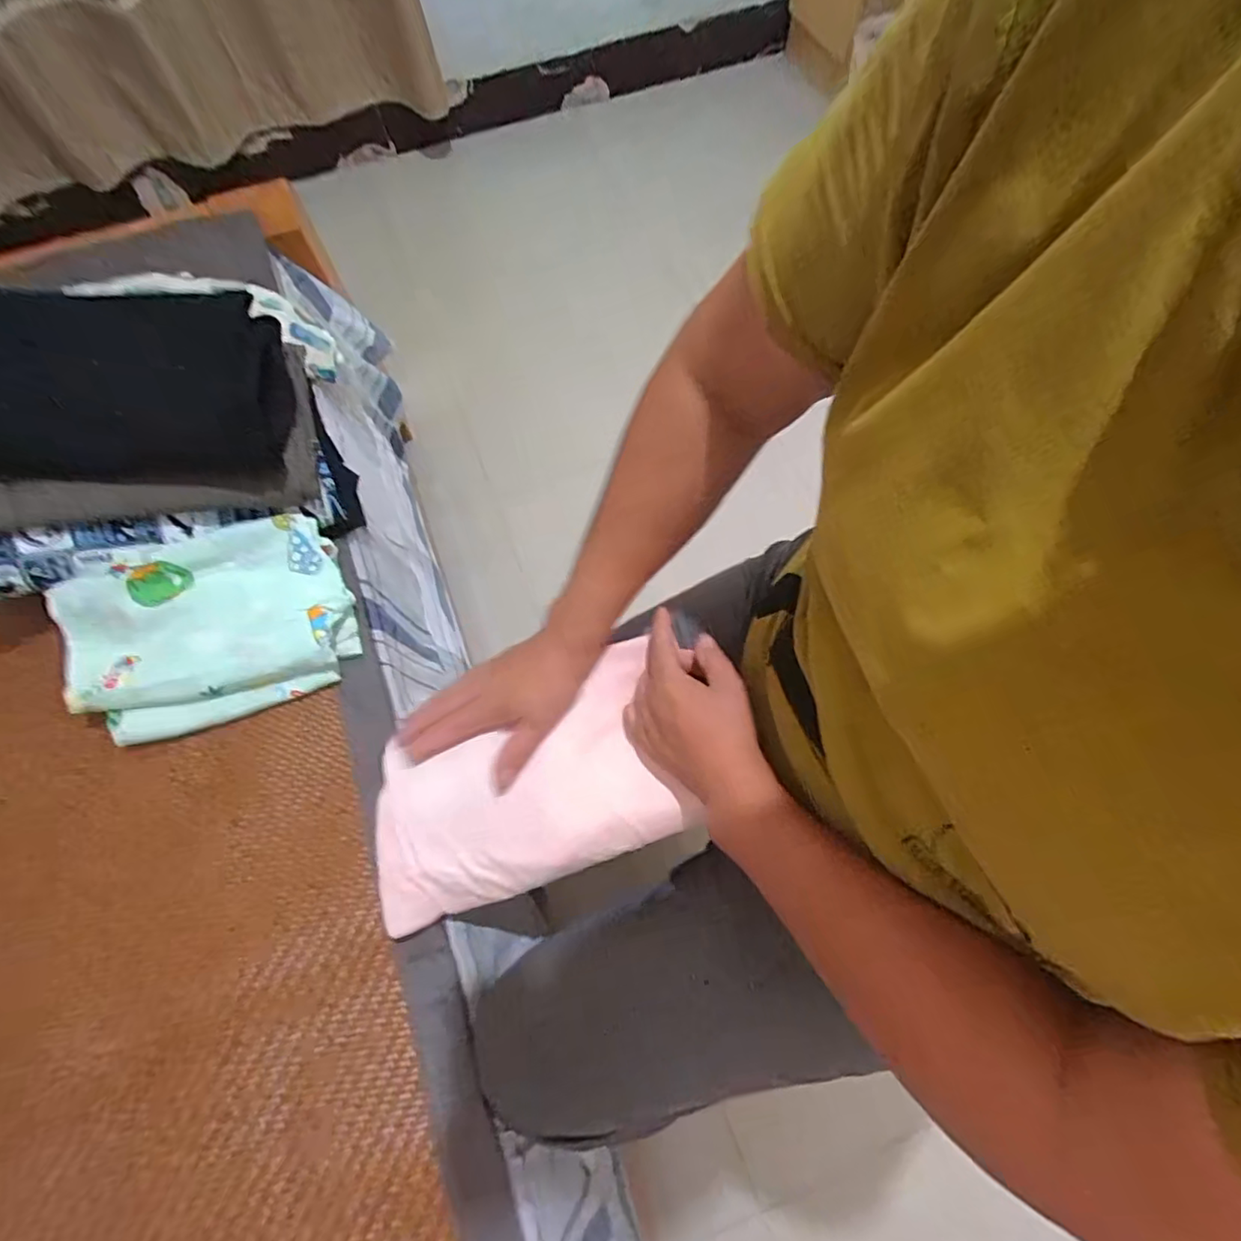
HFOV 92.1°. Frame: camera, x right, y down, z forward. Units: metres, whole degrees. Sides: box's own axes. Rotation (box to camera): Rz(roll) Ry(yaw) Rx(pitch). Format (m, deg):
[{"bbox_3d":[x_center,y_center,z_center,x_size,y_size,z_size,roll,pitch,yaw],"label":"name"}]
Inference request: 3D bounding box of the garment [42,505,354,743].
[{"bbox_3d":[-0.363,0.008,0.532,0.233,0.041,0.168,-26,87,-17],"label":"garment"}]

